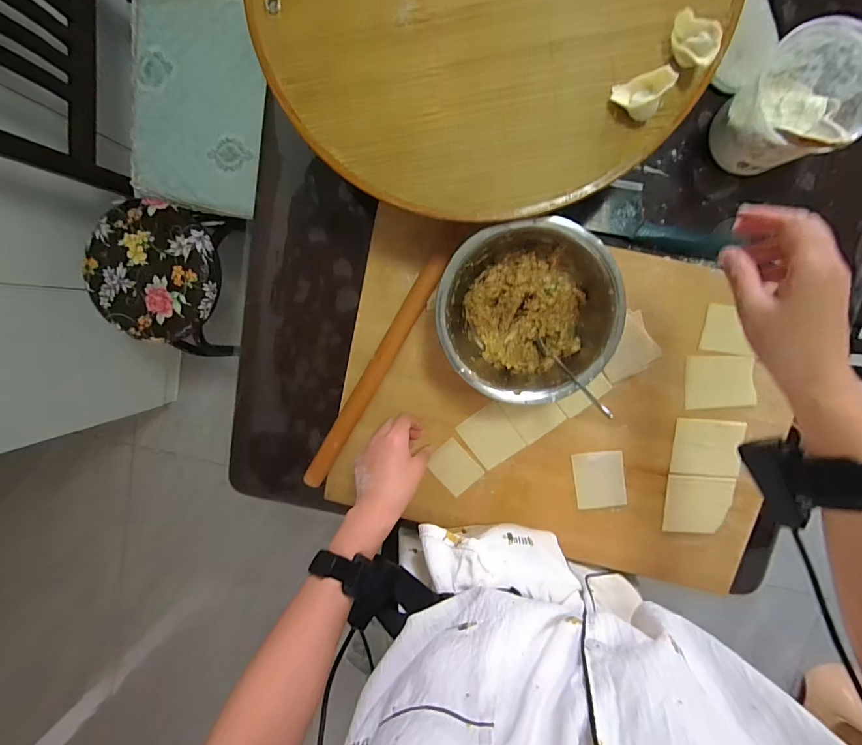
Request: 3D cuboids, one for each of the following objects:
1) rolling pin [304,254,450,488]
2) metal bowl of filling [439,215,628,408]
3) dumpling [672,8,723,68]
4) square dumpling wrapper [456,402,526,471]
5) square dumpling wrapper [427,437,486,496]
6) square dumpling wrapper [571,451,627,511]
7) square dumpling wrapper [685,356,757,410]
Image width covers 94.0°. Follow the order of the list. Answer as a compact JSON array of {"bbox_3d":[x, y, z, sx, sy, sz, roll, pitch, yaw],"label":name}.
[{"bbox_3d":[-0.075,0.001,0.530,0.026,0.031,0.340,31,97,-3],"label":"rolling pin"},{"bbox_3d":[0.106,-0.066,0.467,0.187,0.093,0.182,0,98,1],"label":"metal bowl of filling"},{"bbox_3d":[0.231,-0.292,0.351,0.026,0.022,0.049,-38,95,6],"label":"dumpling"},{"bbox_3d":[0.080,0.086,0.536,0.064,0.004,0.074,-35,96,5],"label":"square dumpling wrapper"},{"bbox_3d":[0.032,0.129,0.542,0.053,0.004,0.067,-42,95,6],"label":"square dumpling wrapper"},{"bbox_3d":[0.226,0.144,0.537,0.065,0.006,0.078,-9,99,7],"label":"square dumpling wrapper"},{"bbox_3d":[0.365,0.012,0.504,0.080,0.007,0.068,-3,106,12],"label":"square dumpling wrapper"}]

